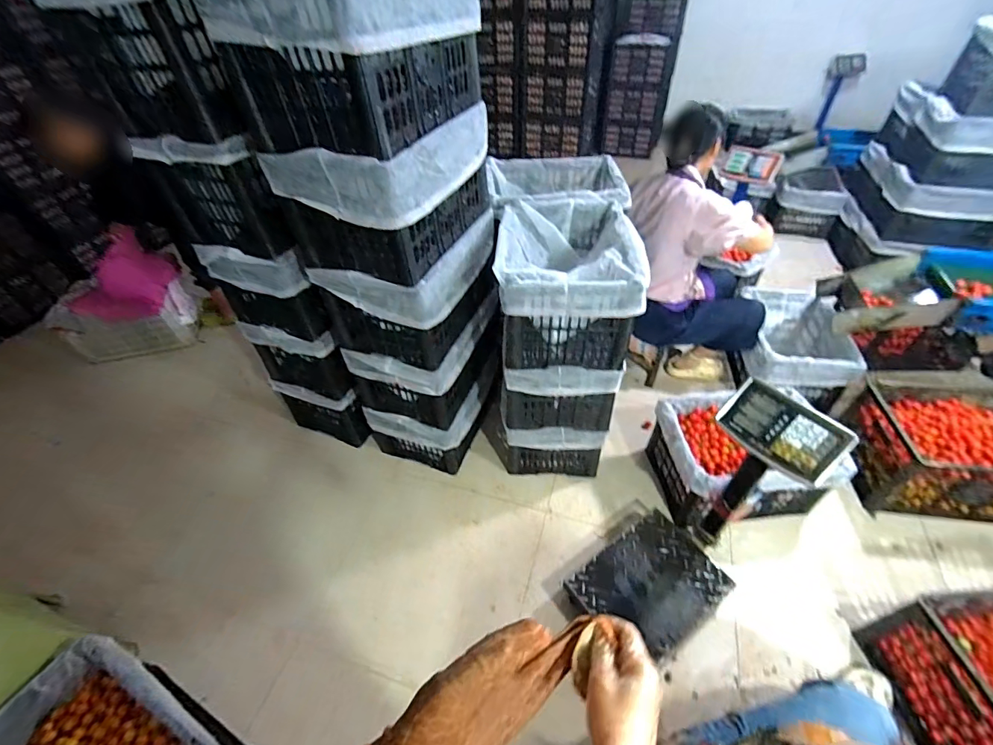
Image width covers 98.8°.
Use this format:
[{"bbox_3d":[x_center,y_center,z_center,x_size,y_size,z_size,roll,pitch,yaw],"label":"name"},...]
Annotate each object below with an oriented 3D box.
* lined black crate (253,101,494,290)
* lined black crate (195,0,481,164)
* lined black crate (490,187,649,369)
[{"bbox_3d":[-0.263,-0.469,1.087,0.339,0.288,0.459,13,46,16],"label":"lined black crate"},{"bbox_3d":[-0.275,-0.668,0.884,0.318,0.281,0.475,17,47,20],"label":"lined black crate"},{"bbox_3d":[0.205,-0.283,1.267,0.363,0.295,0.488,2,44,6],"label":"lined black crate"}]

